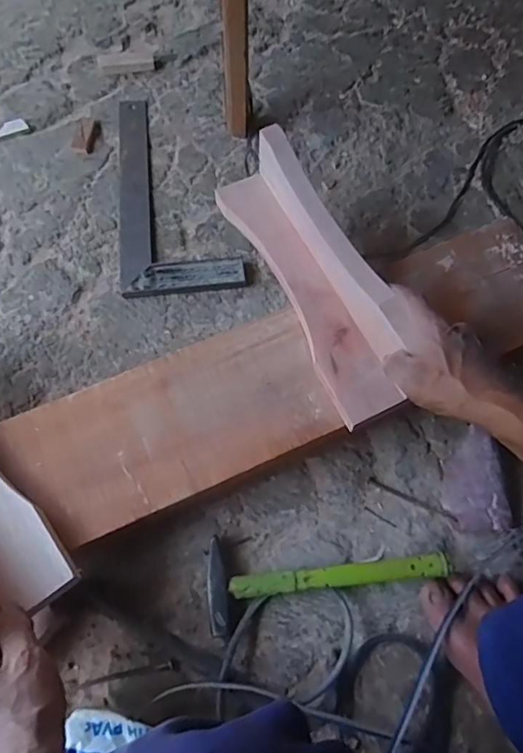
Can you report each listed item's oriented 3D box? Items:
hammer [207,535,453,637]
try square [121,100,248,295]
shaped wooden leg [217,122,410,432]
[{"bbox_3d":[0.066,0.205,0.549,0.236,0.034,0.082,-2,65,-2],"label":"hammer"},{"bbox_3d":[-0.125,-0.265,0.758,0.153,0.012,0.349,-9,67,-2],"label":"try square"},{"bbox_3d":[0.053,-0.108,0.568,0.084,0.080,0.320,-22,73,-7],"label":"shaped wooden leg"}]

